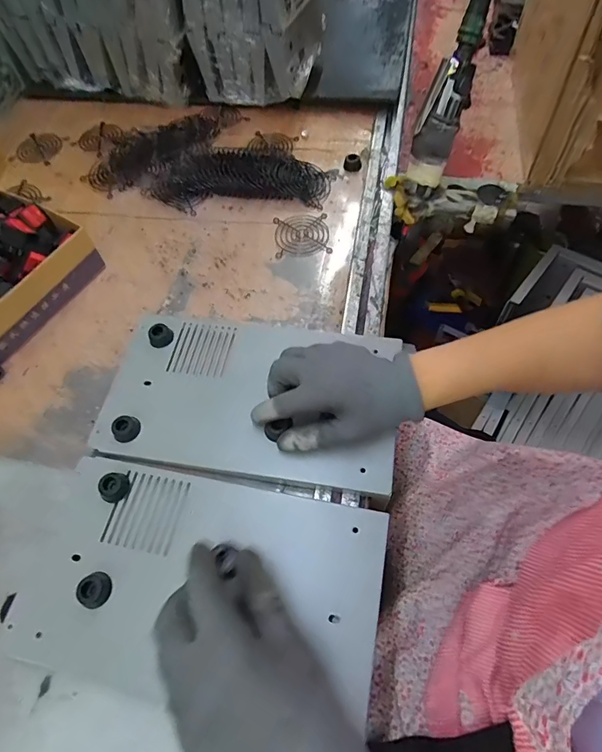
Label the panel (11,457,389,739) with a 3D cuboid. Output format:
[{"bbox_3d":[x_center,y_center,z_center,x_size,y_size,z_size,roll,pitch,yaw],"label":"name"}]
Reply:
[{"bbox_3d":[-0.076,0.156,0.338,0.268,0.022,0.157,7,62,7],"label":"panel"}]

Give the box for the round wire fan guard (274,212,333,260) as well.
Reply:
[{"bbox_3d":[0.001,-0.173,0.528,0.064,0.004,0.064,-8,61,-1],"label":"round wire fan guard"}]

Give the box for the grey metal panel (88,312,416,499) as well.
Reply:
[{"bbox_3d":[-0.046,0.011,0.419,0.271,0.031,0.172,6,62,6],"label":"grey metal panel"}]

